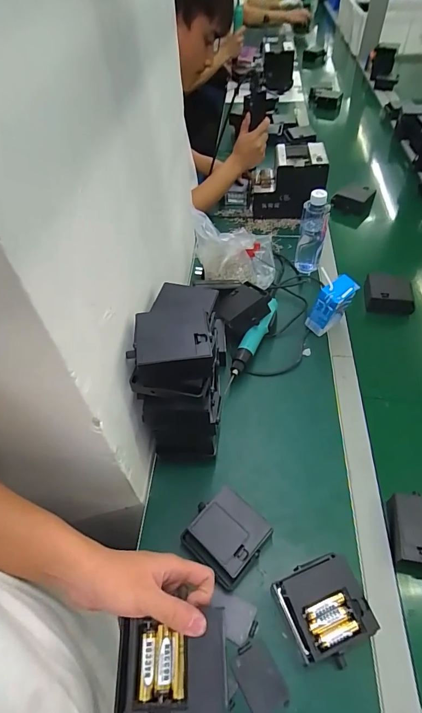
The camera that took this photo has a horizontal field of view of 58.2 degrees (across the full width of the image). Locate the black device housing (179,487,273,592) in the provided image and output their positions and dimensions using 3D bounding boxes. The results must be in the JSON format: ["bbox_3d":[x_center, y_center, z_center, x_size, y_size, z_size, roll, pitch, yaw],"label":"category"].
[{"bbox_3d":[0.020,0.239,0.502,0.089,0.043,0.088,32,59,26],"label":"black device housing"}]

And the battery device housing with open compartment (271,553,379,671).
[{"bbox_3d":[0.130,0.298,0.446,0.091,0.055,0.094,-16,52,-9],"label":"battery device housing with open compartment"}]

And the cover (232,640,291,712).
[{"bbox_3d":[0.055,0.362,0.427,0.044,0.004,0.066,-26,54,-17],"label":"cover"}]

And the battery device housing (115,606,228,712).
[{"bbox_3d":[-0.033,0.266,0.318,0.093,0.019,0.080,-4,50,-2],"label":"battery device housing"}]

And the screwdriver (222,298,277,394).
[{"bbox_3d":[0.074,-0.028,0.708,0.028,0.068,0.212,23,56,20],"label":"screwdriver"}]

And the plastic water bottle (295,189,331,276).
[{"bbox_3d":[0.220,-0.272,0.823,0.051,0.184,0.055,-2,51,2],"label":"plastic water bottle"}]

